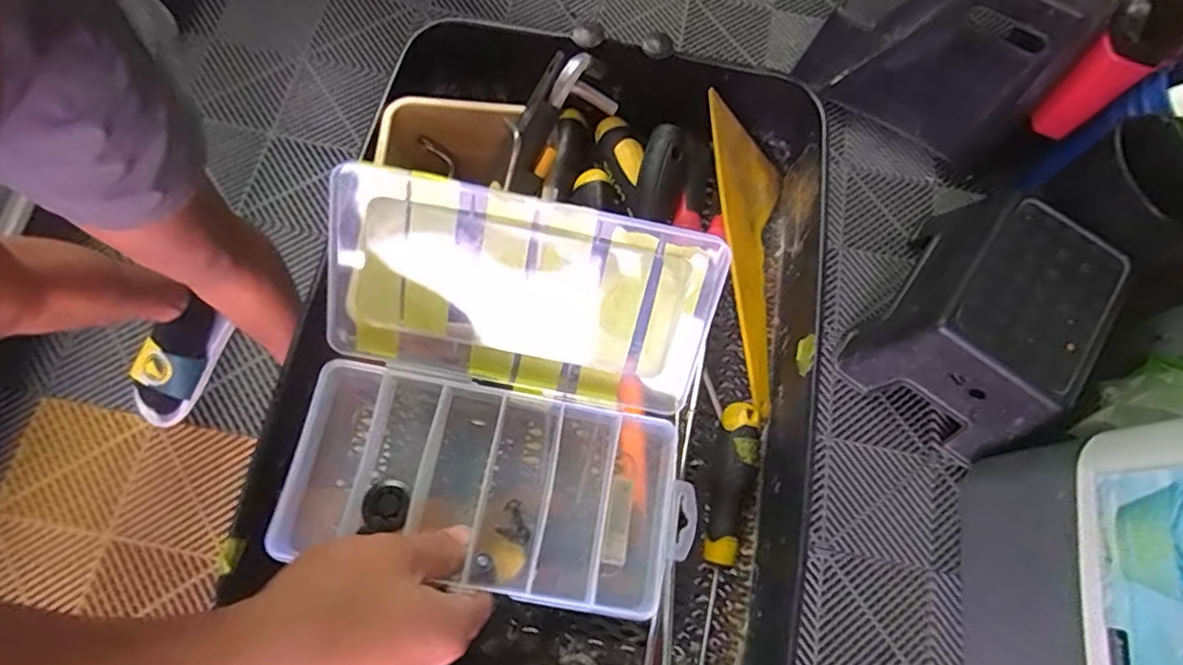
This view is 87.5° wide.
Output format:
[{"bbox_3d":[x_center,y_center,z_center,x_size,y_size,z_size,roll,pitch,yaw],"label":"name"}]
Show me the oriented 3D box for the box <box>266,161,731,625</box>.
[{"bbox_3d":[-0.047,0.040,0.333,0.205,0.120,0.183,10,72,1],"label":"box"}]

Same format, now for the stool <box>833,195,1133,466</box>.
[{"bbox_3d":[0.687,-0.020,1.081,0.297,0.211,0.361,38,73,8],"label":"stool"}]

